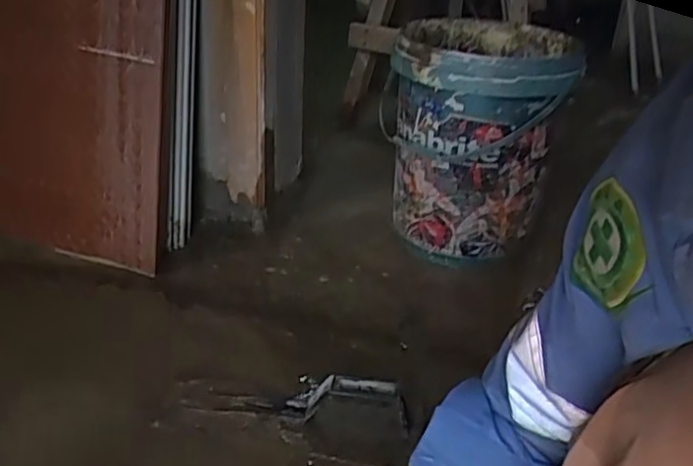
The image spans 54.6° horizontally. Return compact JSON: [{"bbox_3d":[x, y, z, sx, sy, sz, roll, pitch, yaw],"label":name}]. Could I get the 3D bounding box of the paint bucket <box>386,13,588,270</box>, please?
[{"bbox_3d":[0.219,-0.154,1.194,0.281,0.377,0.293,3,28,-2],"label":"paint bucket"}]

